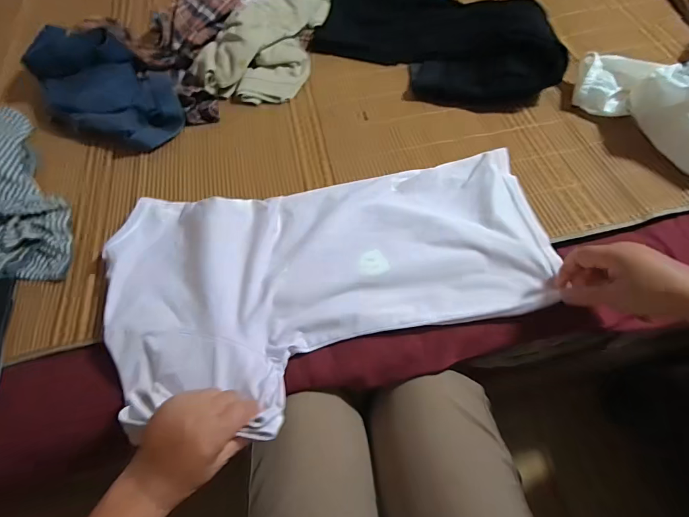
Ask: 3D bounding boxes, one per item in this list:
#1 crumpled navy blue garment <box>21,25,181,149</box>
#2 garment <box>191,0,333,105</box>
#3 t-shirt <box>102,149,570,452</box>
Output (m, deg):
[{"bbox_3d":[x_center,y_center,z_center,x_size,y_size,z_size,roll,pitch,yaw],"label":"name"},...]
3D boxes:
[{"bbox_3d":[-0.415,-0.295,0.654,0.290,0.069,0.179,40,71,20],"label":"crumpled navy blue garment"},{"bbox_3d":[-0.150,-0.426,0.718,0.186,0.076,0.311,11,64,9],"label":"garment"},{"bbox_3d":[-0.011,0.018,0.493,0.550,0.034,0.302,-13,63,-5],"label":"t-shirt"}]

